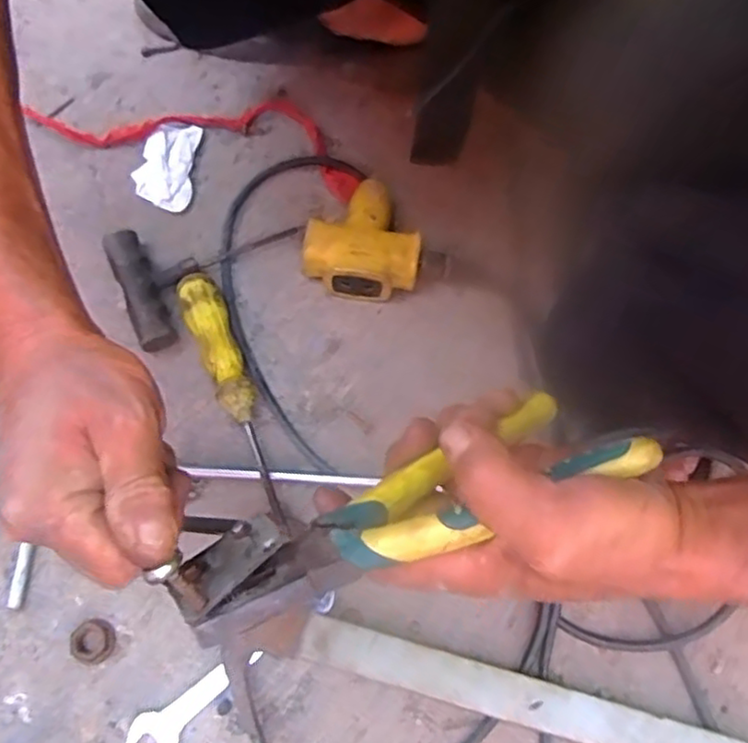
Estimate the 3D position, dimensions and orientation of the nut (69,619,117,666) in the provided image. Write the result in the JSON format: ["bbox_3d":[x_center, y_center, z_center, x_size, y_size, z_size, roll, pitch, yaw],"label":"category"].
[{"bbox_3d":[-0.173,0.166,0.420,0.027,0.006,0.026,1,69,-1],"label":"nut"}]

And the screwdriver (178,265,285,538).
[{"bbox_3d":[-0.092,0.015,0.468,0.028,0.034,0.192,-23,71,-10],"label":"screwdriver"}]

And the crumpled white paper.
[{"bbox_3d":[-0.167,-0.166,0.552,0.045,0.007,0.080,4,69,0],"label":"crumpled white paper"}]

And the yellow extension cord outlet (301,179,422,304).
[{"bbox_3d":[-0.007,-0.101,0.515,0.084,0.036,0.093,7,69,1],"label":"yellow extension cord outlet"}]

